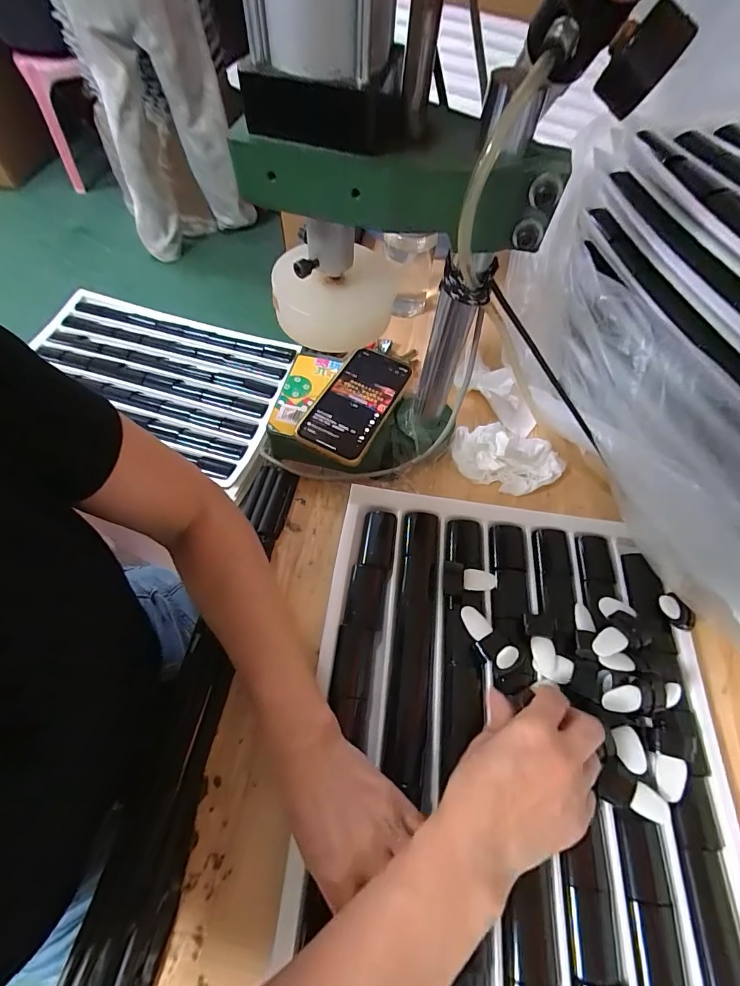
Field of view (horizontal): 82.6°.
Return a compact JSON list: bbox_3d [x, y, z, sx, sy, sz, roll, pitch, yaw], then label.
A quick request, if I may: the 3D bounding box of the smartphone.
[{"bbox_3d":[-0.015,-0.100,0.449,0.076,0.012,0.146,24,63,11],"label":"smartphone"}]

